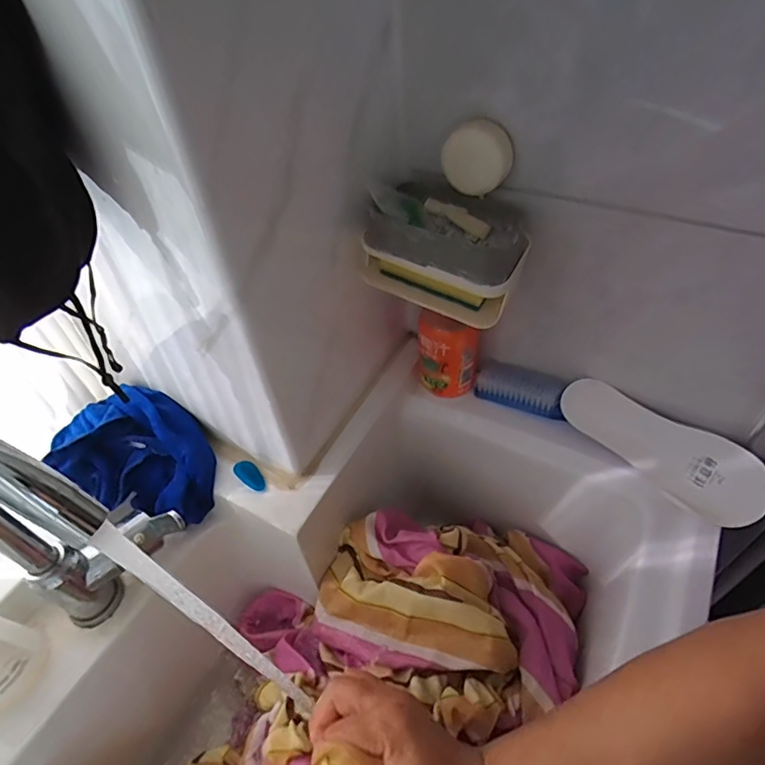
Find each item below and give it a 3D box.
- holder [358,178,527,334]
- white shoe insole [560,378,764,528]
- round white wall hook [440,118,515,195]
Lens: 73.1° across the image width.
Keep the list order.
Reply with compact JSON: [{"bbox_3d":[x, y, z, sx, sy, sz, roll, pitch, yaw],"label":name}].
[{"bbox_3d":[0.057,-0.117,0.448,0.132,0.081,0.086,20,53,21],"label":"holder"},{"bbox_3d":[0.267,0.057,0.494,0.189,0.009,0.071,38,80,25],"label":"white shoe insole"},{"bbox_3d":[0.076,-0.181,0.417,0.055,0.053,0.016,4,49,8],"label":"round white wall hook"}]

